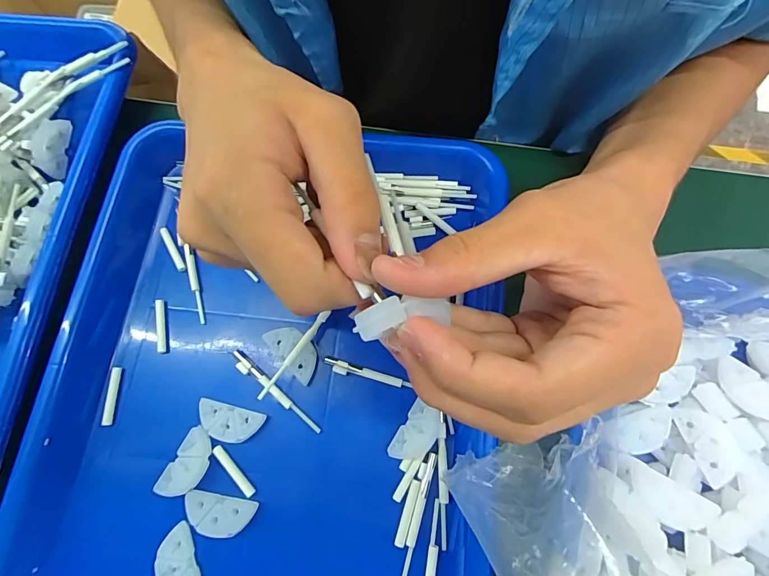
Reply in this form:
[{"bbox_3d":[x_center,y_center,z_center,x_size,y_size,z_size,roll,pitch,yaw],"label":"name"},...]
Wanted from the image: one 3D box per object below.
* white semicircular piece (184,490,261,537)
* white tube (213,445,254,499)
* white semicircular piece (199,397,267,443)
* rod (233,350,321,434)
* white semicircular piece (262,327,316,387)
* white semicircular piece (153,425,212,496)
[{"bbox_3d":[-0.090,0.123,0.224,0.037,0.005,0.019,9,75,5],"label":"white semicircular piece"},{"bbox_3d":[-0.085,0.103,0.232,0.005,0.004,0.034,-43,77,-9],"label":"white tube"},{"bbox_3d":[-0.090,0.077,0.238,0.038,0.004,0.019,14,75,7],"label":"white semicircular piece"},{"bbox_3d":[-0.065,0.061,0.241,0.068,0.004,0.007,38,79,12],"label":"rod"},{"bbox_3d":[-0.054,0.037,0.246,0.020,0.004,0.039,-44,77,-9],"label":"white semicircular piece"},{"bbox_3d":[-0.109,0.098,0.230,0.020,0.005,0.037,27,77,10],"label":"white semicircular piece"}]

